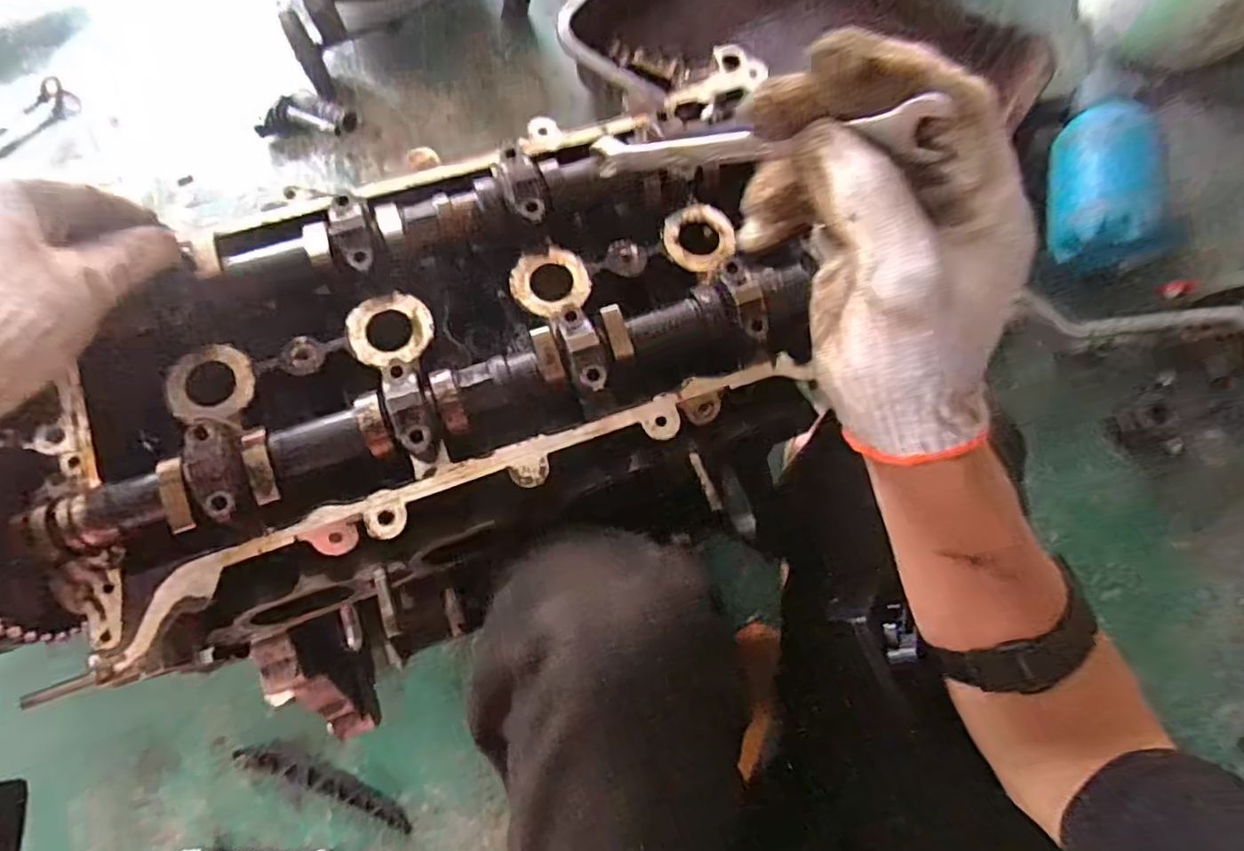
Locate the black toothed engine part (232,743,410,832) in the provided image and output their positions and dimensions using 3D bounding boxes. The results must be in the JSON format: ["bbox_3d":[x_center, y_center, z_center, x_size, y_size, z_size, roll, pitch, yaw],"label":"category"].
[{"bbox_3d":[-0.352,0.423,0.735,0.220,0.019,0.039,19,76,6],"label":"black toothed engine part"}]

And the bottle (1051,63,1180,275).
[{"bbox_3d":[0.630,-0.338,0.807,0.117,0.108,0.273,4,75,2],"label":"bottle"}]

